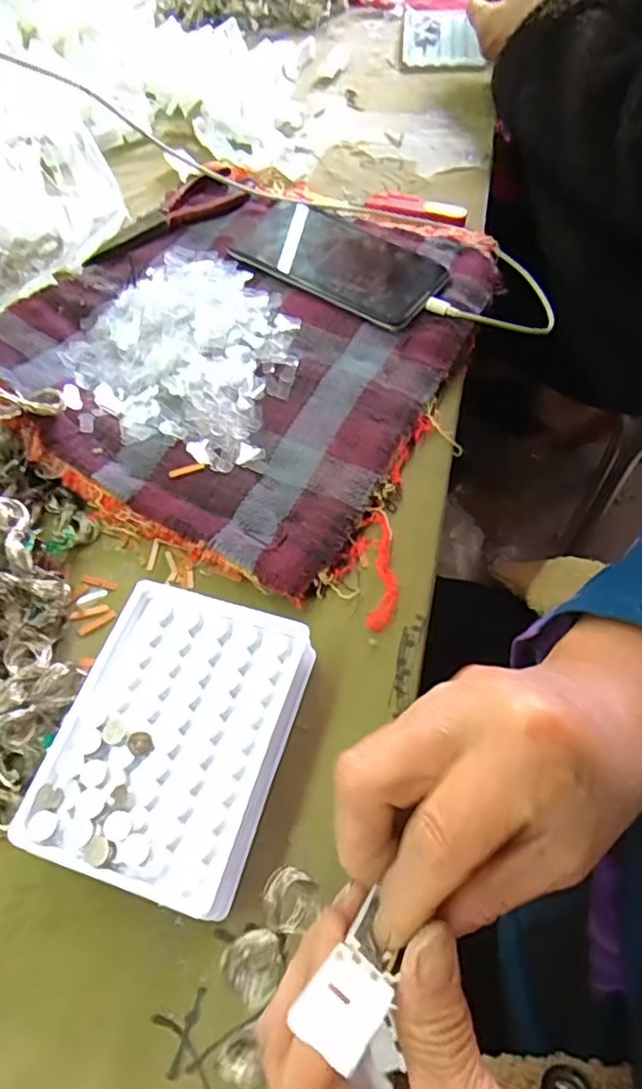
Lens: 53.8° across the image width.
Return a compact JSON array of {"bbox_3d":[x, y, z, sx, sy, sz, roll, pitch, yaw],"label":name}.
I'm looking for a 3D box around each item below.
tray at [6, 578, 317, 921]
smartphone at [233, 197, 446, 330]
[{"bbox_3d":[-0.068,0.089,0.299,0.100,0.025,0.130,14,60,12],"label":"tray"},{"bbox_3d":[0.013,-0.222,0.482,0.170,0.011,0.089,33,66,21],"label":"smartphone"}]

